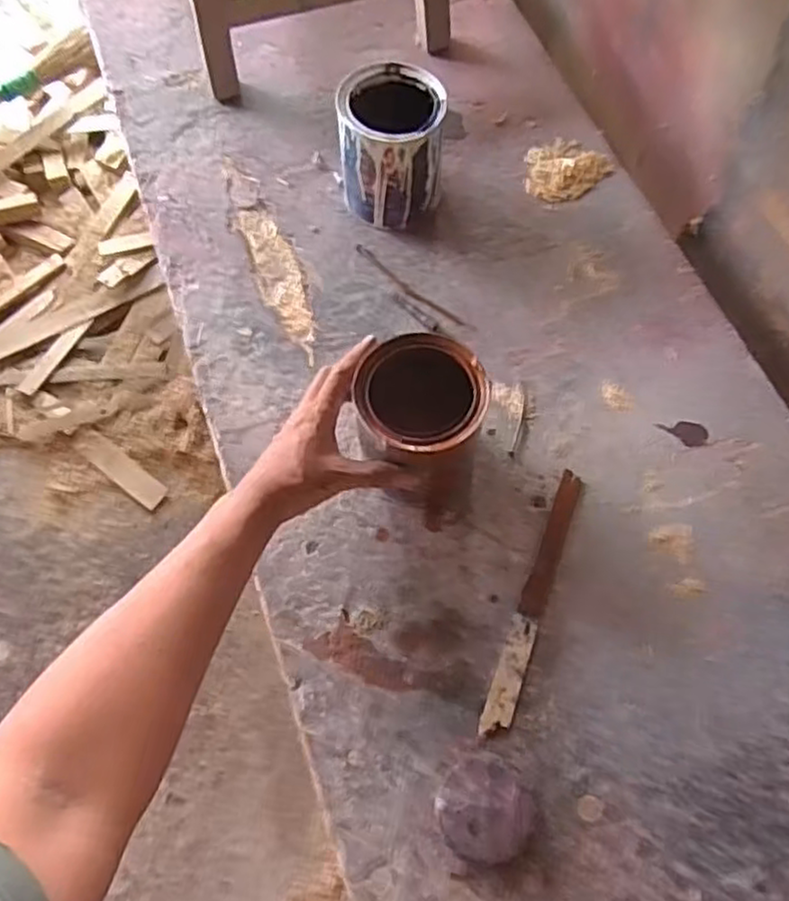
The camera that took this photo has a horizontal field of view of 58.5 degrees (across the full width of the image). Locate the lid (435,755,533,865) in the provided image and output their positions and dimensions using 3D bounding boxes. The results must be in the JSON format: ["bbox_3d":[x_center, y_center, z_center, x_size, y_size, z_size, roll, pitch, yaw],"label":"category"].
[{"bbox_3d":[0.068,0.279,0.546,0.070,0.023,0.071,0,66,1],"label":"lid"}]

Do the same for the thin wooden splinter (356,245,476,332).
[{"bbox_3d":[0.019,-0.174,0.763,0.160,0.007,0.015,38,72,16],"label":"thin wooden splinter"}]

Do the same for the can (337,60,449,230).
[{"bbox_3d":[-0.002,-0.320,0.755,0.105,0.128,0.108,0,66,1],"label":"can"}]

